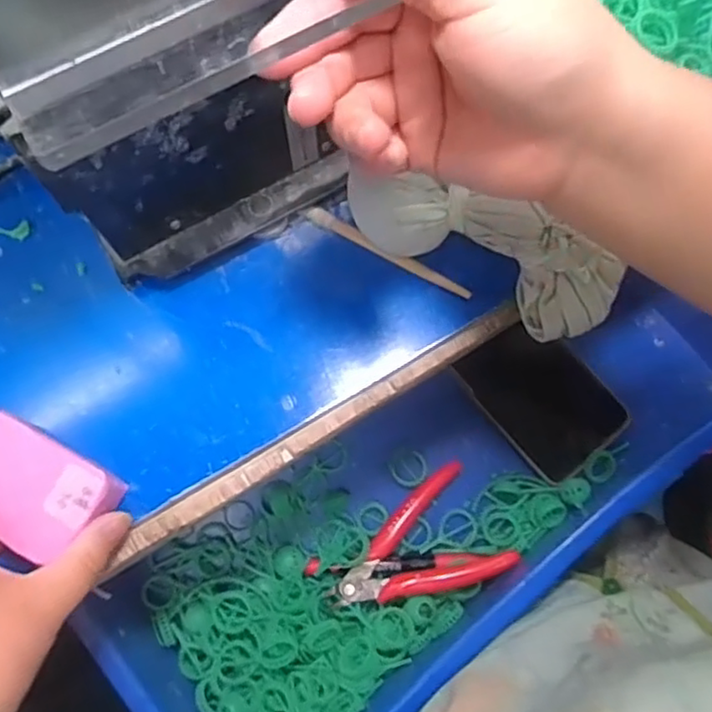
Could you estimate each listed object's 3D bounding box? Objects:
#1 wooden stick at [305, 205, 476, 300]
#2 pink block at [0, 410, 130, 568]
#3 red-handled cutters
[{"bbox_3d":[0.016,-0.053,0.337,0.094,0.007,0.007,30,75,9],"label":"wooden stick"},{"bbox_3d":[-0.145,0.059,0.295,0.066,0.022,0.047,29,75,9],"label":"pink block"},{"bbox_3d":[0.036,0.133,0.429,0.117,0.015,0.072,-30,75,-9],"label":"red-handled cutters"}]

